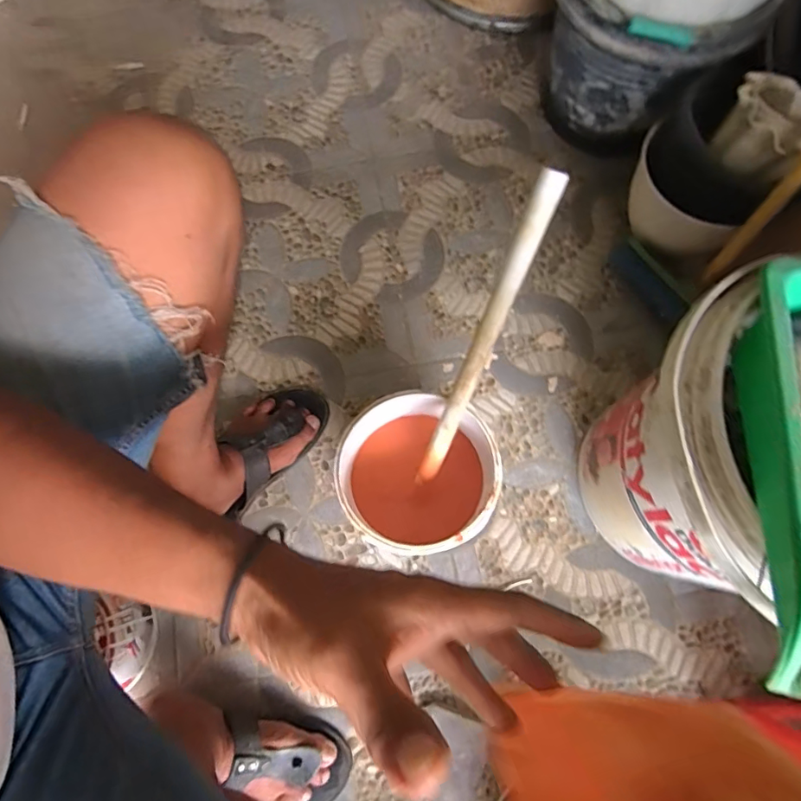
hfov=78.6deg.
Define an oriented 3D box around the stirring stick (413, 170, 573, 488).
[{"bbox_3d":[0.078,-0.045,0.504,0.022,0.362,0.013,25,35,9],"label":"stirring stick"}]

